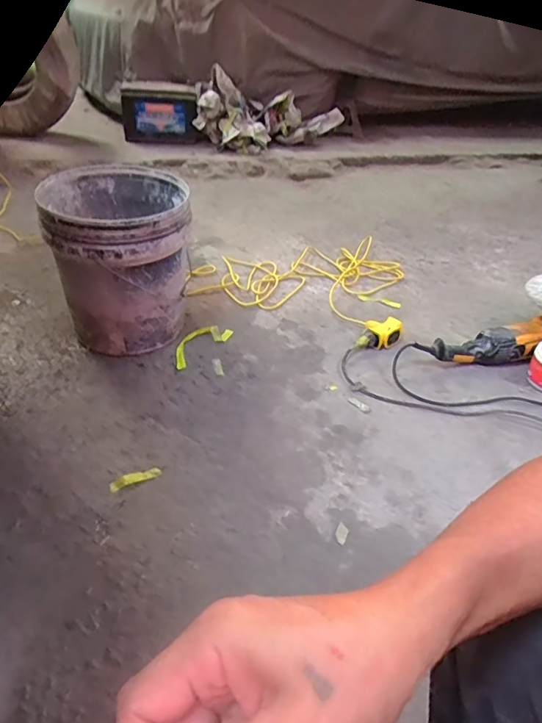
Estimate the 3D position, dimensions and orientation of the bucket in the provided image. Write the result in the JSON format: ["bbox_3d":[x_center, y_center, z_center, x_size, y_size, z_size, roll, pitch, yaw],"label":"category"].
[{"bbox_3d":[-0.316,-0.213,1.079,0.264,0.322,0.272,4,38,-3],"label":"bucket"}]

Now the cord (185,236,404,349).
[{"bbox_3d":[0.099,-0.256,1.374,0.577,0.066,0.461,17,39,13],"label":"cord"}]

